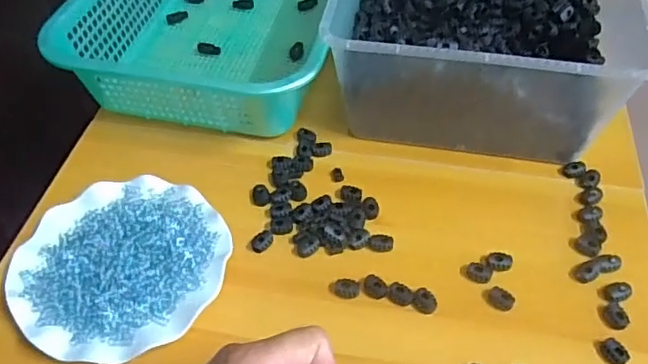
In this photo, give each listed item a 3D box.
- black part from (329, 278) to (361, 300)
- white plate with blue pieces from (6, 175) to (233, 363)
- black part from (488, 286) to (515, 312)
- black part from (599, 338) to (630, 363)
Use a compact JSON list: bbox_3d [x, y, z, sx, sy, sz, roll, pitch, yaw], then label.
[{"bbox_3d":[0.018,0.094,0.504,0.026,0.007,0.017,-3,50,-2],"label":"black part"},{"bbox_3d":[-0.181,0.068,0.507,0.176,0.015,0.177,0,50,0],"label":"white plate with blue pieces"},{"bbox_3d":[0.154,0.102,0.494,0.022,0.007,0.018,28,56,22],"label":"black part"},{"bbox_3d":[0.236,0.138,0.463,0.018,0.006,0.023,-21,53,-16],"label":"black part"}]

